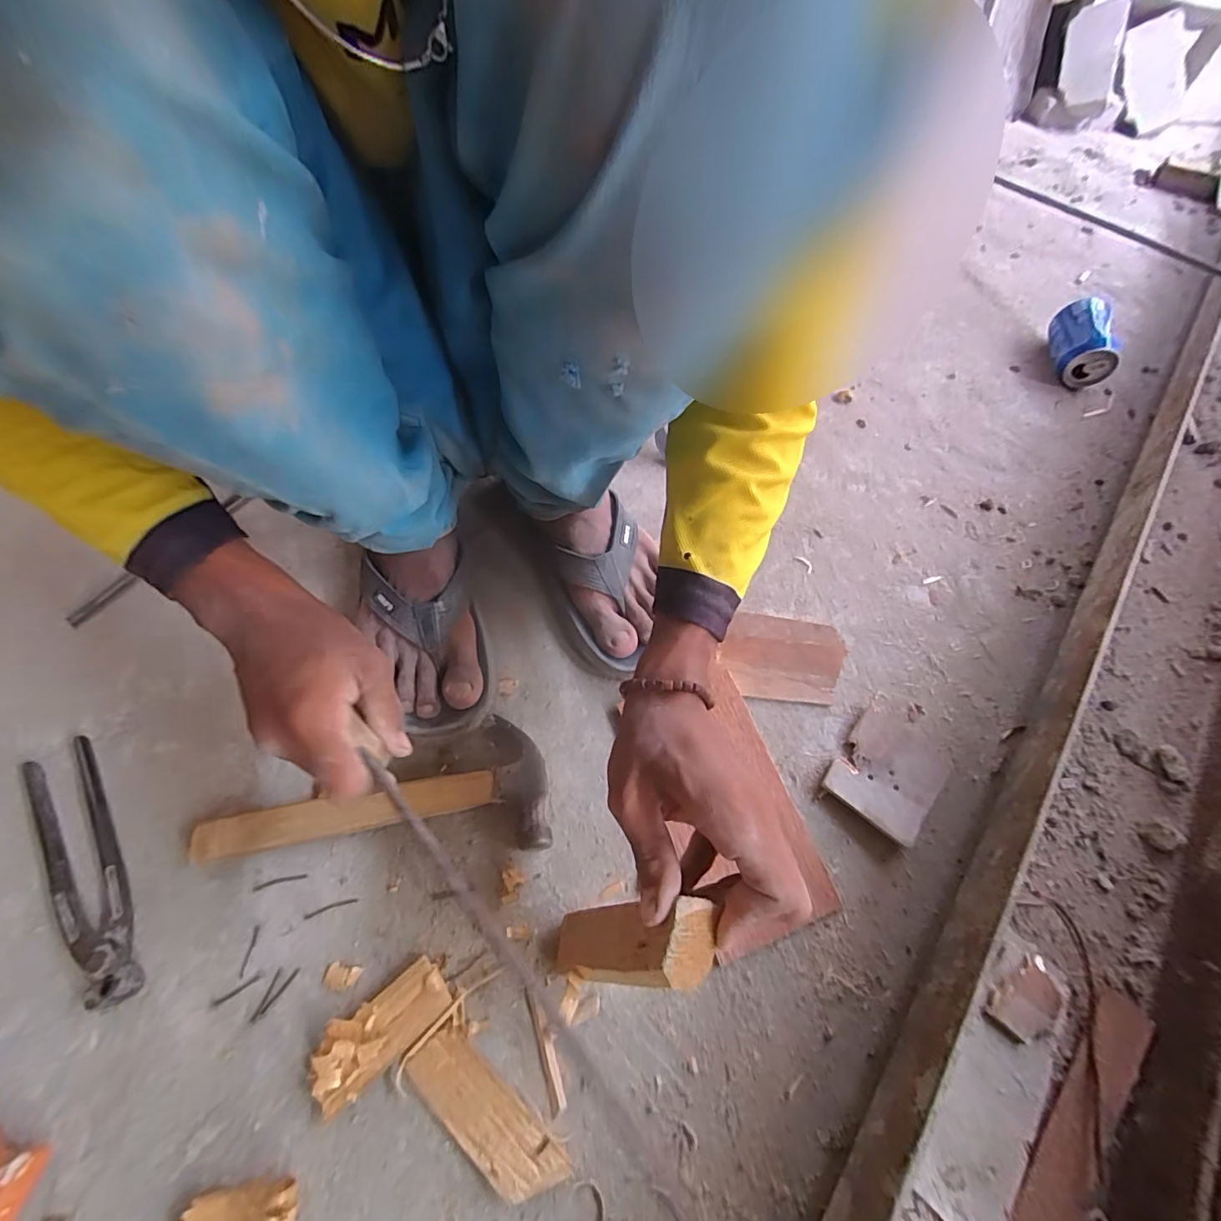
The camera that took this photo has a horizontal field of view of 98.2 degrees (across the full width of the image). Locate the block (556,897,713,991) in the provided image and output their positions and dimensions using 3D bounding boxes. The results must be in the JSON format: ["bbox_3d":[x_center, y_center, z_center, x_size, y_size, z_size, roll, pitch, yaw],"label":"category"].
[{"bbox_3d":[0.007,0.182,0.290,0.026,0.141,0.035,16,56,-25],"label":"block"}]

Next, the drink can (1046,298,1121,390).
[{"bbox_3d":[0.617,-0.354,0.696,0.059,0.066,0.131,14,60,5],"label":"drink can"}]

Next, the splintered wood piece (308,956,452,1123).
[{"bbox_3d":[-0.143,0.258,0.325,0.083,0.025,0.038,-35,67,-21],"label":"splintered wood piece"}]

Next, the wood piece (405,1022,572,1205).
[{"bbox_3d":[-0.075,0.299,0.313,0.104,0.004,0.035,36,64,17],"label":"wood piece"}]

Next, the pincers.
[{"bbox_3d":[-0.369,0.176,0.363,0.046,0.019,0.195,-31,66,-19],"label":"pincers"}]

